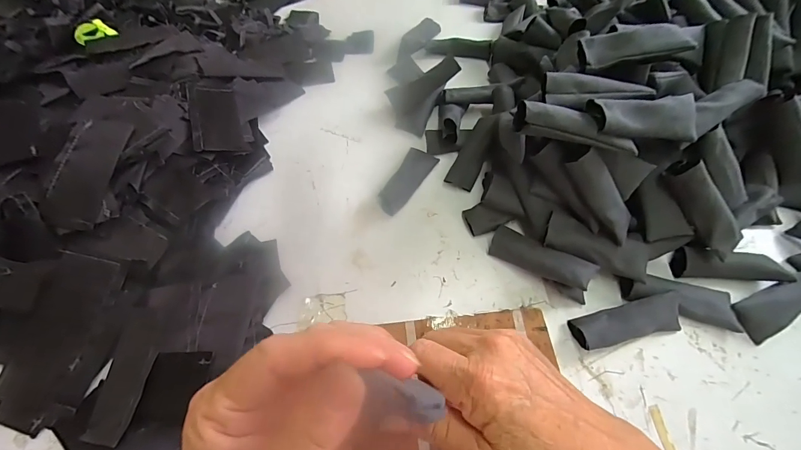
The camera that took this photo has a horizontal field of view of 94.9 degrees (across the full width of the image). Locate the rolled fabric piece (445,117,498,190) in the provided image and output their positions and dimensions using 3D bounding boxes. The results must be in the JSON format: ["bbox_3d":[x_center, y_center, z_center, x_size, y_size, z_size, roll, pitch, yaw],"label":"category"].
[{"bbox_3d":[0.094,-0.092,0.465,0.036,0.013,0.099,27,86,15],"label":"rolled fabric piece"}]

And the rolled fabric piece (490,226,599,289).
[{"bbox_3d":[0.146,0.034,0.388,0.106,0.019,0.033,25,62,35],"label":"rolled fabric piece"}]

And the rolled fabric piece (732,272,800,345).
[{"bbox_3d":[0.384,0.077,0.365,0.106,0.026,0.038,-21,62,-11],"label":"rolled fabric piece"}]

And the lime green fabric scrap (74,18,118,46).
[{"bbox_3d":[-0.446,-0.280,0.535,0.050,0.025,0.028,-38,66,-19],"label":"lime green fabric scrap"}]

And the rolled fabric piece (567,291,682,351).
[{"bbox_3d":[0.221,0.096,0.359,0.104,0.029,0.033,-12,61,-6],"label":"rolled fabric piece"}]

